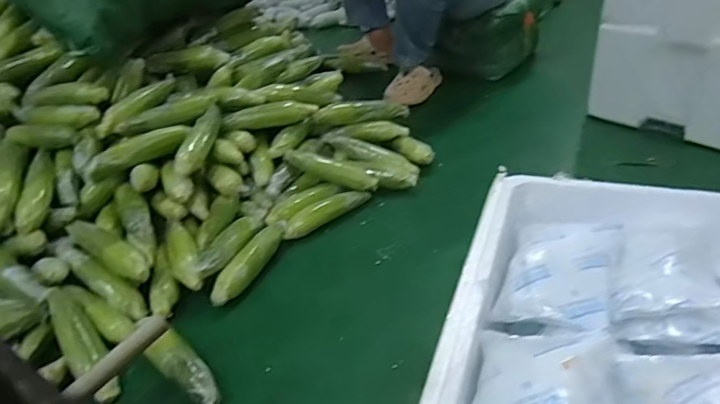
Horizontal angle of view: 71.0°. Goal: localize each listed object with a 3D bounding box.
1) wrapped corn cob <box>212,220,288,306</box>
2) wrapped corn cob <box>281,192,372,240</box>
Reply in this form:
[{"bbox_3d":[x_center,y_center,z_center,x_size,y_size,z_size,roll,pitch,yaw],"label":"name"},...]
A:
[{"bbox_3d":[-0.213,0.112,1.012,0.041,0.051,0.229,8,38,22],"label":"wrapped corn cob"},{"bbox_3d":[-0.079,0.024,1.146,0.214,0.047,0.044,-27,39,-24],"label":"wrapped corn cob"}]

